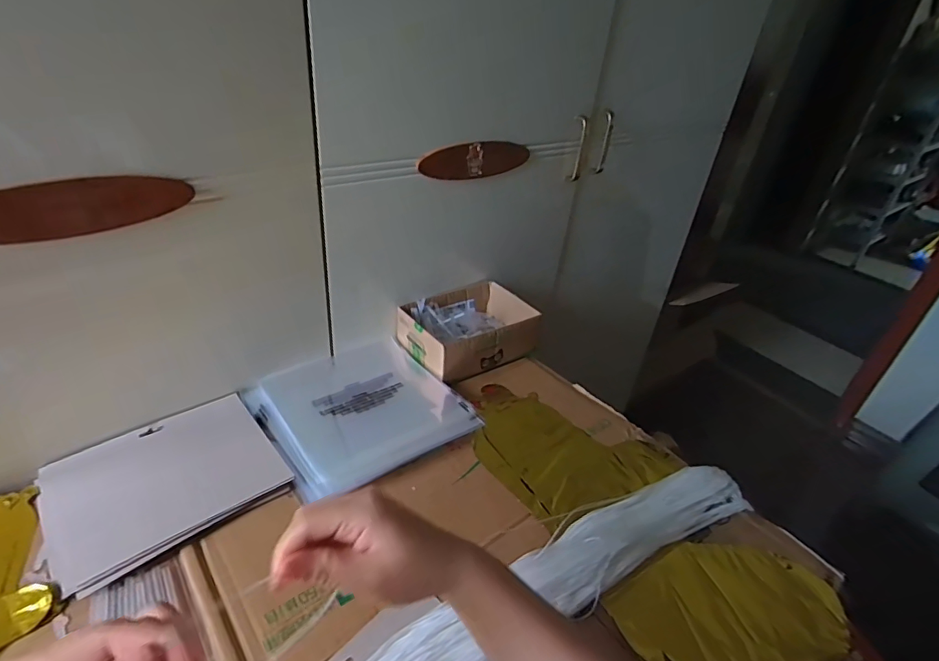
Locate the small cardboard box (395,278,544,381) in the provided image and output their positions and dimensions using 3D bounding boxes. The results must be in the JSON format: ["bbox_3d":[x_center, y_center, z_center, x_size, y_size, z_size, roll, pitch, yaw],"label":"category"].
[{"bbox_3d":[-0.002,-0.003,0.768,0.184,0.064,0.139,-21,42,-33],"label":"small cardboard box"}]

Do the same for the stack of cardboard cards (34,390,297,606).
[{"bbox_3d":[-0.315,0.150,0.516,0.202,0.012,0.167,-23,43,-35],"label":"stack of cardboard cards"}]

